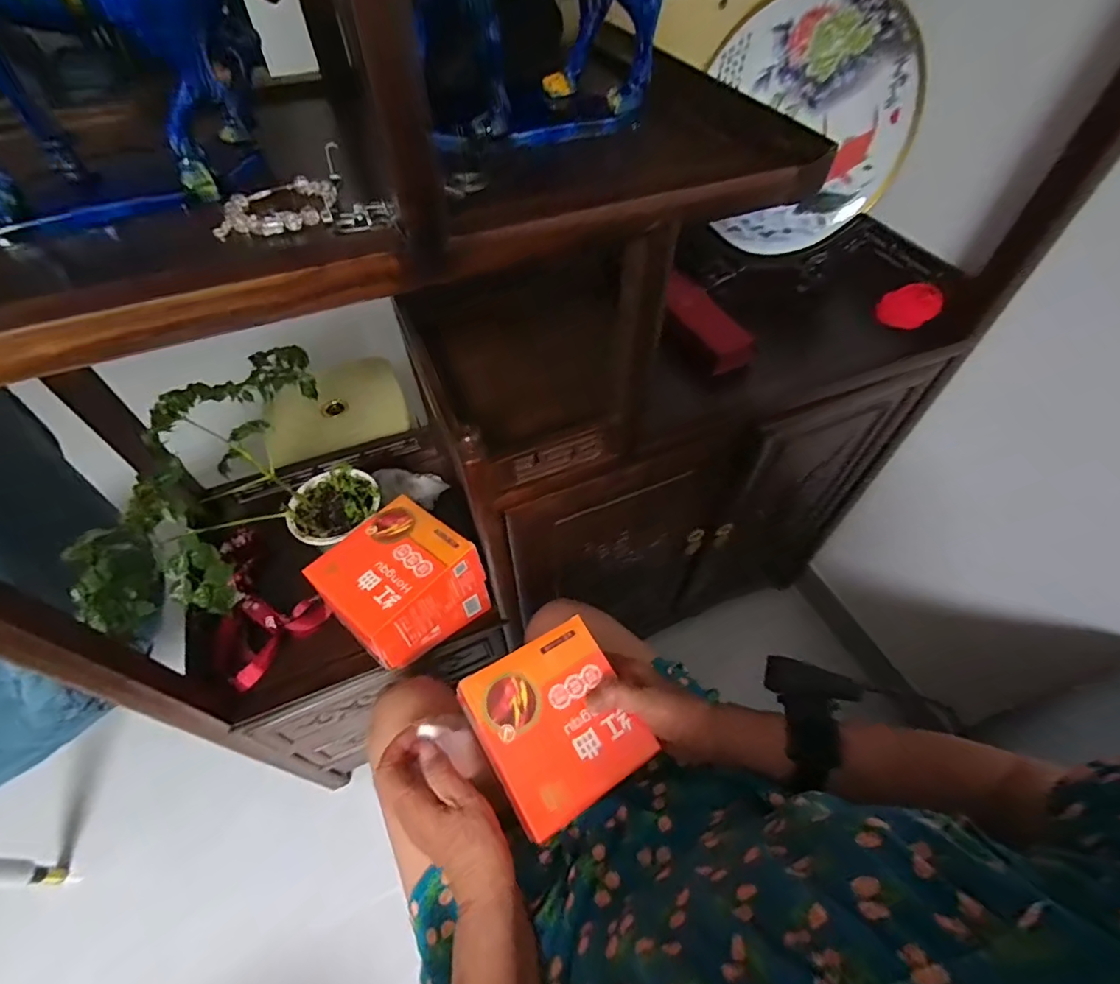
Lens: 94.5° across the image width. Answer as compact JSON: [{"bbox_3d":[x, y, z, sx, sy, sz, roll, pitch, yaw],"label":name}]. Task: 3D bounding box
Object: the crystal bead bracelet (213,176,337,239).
[{"bbox_3d":[-0.175,-0.176,0.321,0.071,0.008,0.058,-17,55,-13],"label":"crystal bead bracelet"}]

